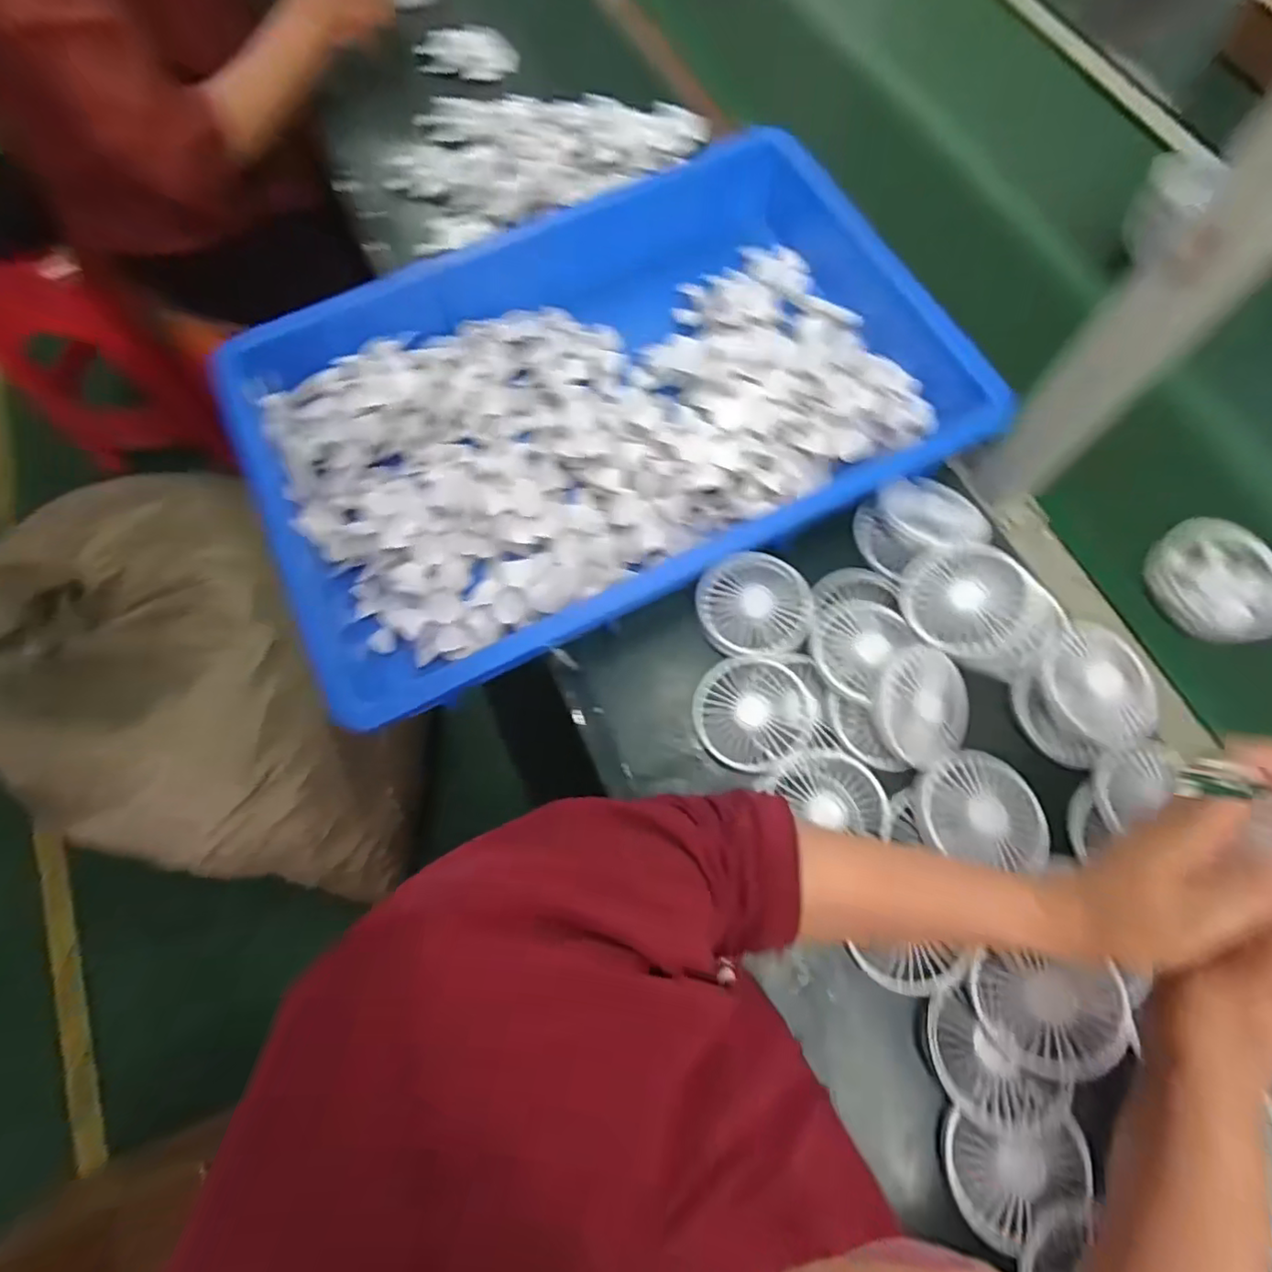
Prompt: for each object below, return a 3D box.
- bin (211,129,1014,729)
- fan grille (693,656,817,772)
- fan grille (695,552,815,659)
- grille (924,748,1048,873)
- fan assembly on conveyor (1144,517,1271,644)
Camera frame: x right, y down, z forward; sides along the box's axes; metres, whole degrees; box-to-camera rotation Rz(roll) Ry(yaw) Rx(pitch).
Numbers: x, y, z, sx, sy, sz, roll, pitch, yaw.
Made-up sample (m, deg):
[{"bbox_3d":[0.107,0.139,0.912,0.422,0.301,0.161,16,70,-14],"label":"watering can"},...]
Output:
[{"bbox_3d":[-0.039,-0.220,0.550,0.573,0.088,0.408,-25,73,-8],"label":"bin"},{"bbox_3d":[0.093,0.062,0.484,0.090,0.016,0.085,0,71,0],"label":"fan grille"},{"bbox_3d":[0.098,-0.027,0.505,0.091,0.007,0.087,0,71,0],"label":"fan grille"},{"bbox_3d":[0.252,0.124,0.443,0.087,0.022,0.078,7,71,2],"label":"grille"},{"bbox_3d":[0.476,-0.042,0.505,0.082,0.046,0.103,-23,73,-8],"label":"fan assembly on conveyor"}]

